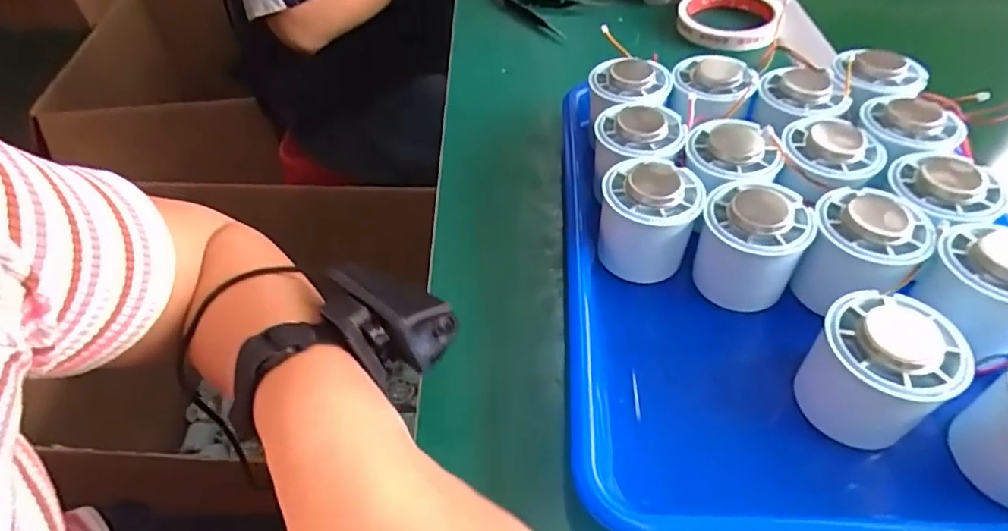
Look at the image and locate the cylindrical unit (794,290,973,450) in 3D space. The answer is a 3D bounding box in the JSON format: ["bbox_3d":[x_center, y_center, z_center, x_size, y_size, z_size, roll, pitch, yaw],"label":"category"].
[{"bbox_3d":[0.166,0.051,0.265,0.055,0.058,0.051,-1,48,1],"label":"cylindrical unit"}]

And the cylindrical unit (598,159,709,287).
[{"bbox_3d":[0.082,-0.027,0.334,0.052,0.054,0.052,-1,48,1],"label":"cylindrical unit"}]

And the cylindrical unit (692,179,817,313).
[{"bbox_3d":[0.136,-0.013,0.320,0.052,0.059,0.051,-1,48,1],"label":"cylindrical unit"}]

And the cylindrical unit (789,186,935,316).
[{"bbox_3d":[0.188,-0.009,0.308,0.051,0.049,0.054,-1,48,1],"label":"cylindrical unit"}]

